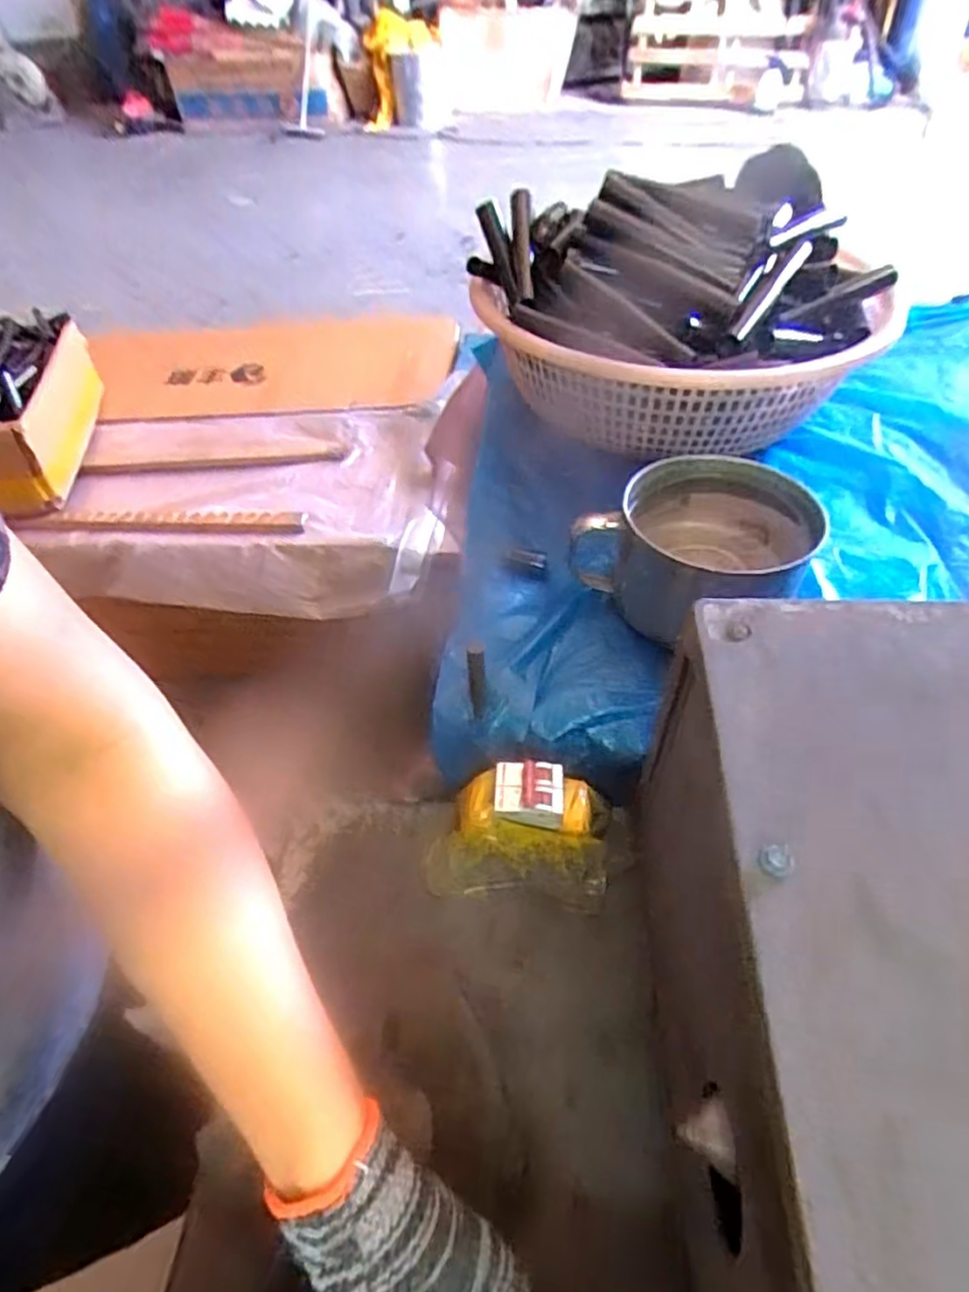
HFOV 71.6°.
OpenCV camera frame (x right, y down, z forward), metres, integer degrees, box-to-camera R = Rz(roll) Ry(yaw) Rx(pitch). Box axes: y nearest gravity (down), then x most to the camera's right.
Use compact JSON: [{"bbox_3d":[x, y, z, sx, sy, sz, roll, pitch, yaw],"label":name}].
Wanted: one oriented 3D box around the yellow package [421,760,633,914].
[{"bbox_3d":[0.029,0.125,0.456,0.138,0.068,0.072,3,51,8],"label":"yellow package"}]

